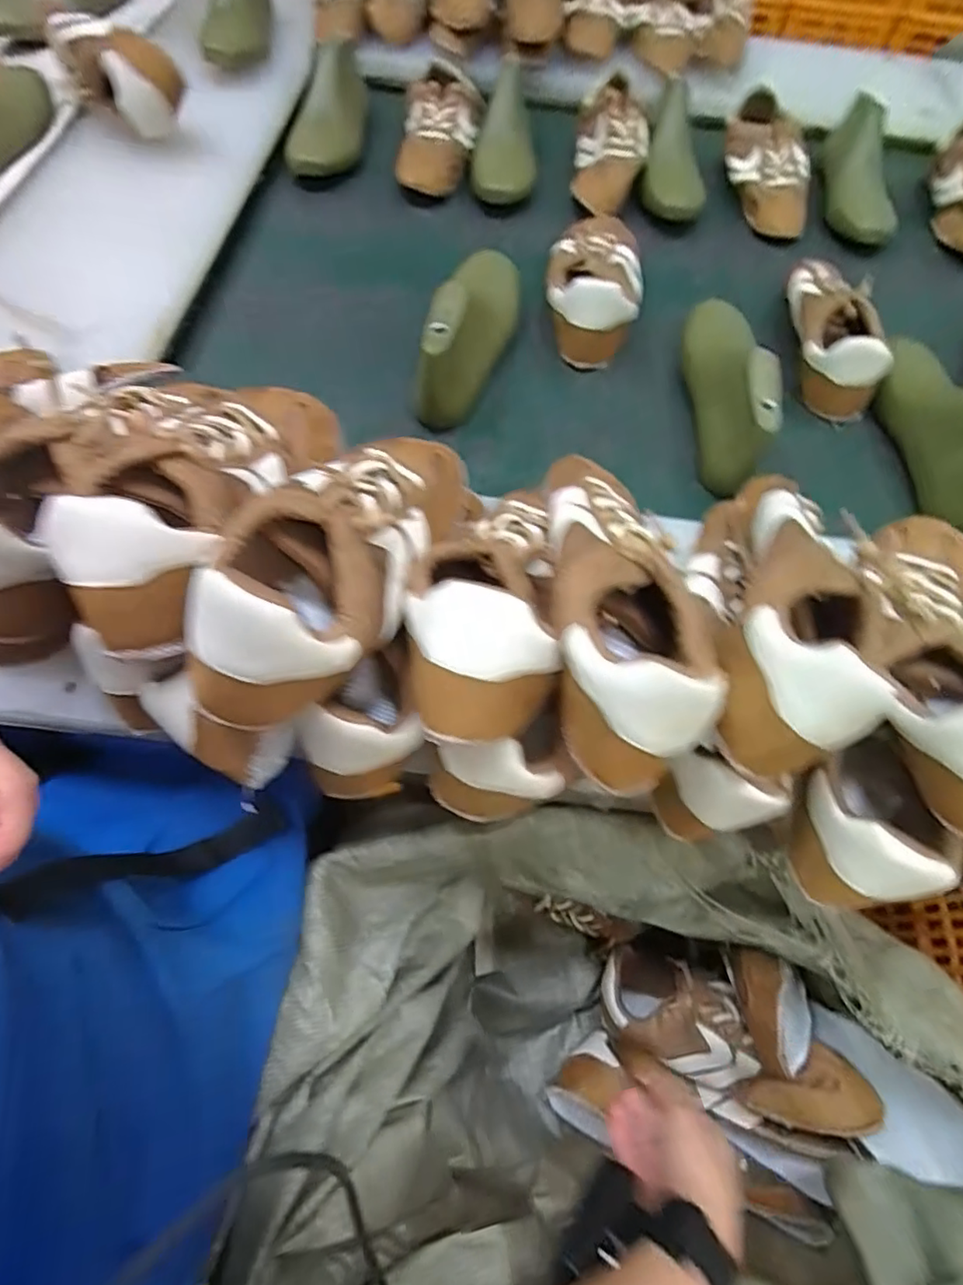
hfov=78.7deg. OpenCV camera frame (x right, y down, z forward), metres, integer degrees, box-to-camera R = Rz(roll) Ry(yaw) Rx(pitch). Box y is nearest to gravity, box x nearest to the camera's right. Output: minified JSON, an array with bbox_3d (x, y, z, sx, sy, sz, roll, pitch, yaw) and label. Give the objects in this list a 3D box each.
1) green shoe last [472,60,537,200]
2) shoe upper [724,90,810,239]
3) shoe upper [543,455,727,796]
[{"bbox_3d":[0.032,-0.695,0.808,0.084,0.087,0.256,4,64,-1],"label":"green shoe last"},{"bbox_3d":[0.399,-0.669,0.814,0.088,0.055,0.238,-7,78,-7],"label":"shoe upper"},{"bbox_3d":[0.081,-0.033,0.318,0.084,0.067,0.216,3,64,-1],"label":"shoe upper"}]

